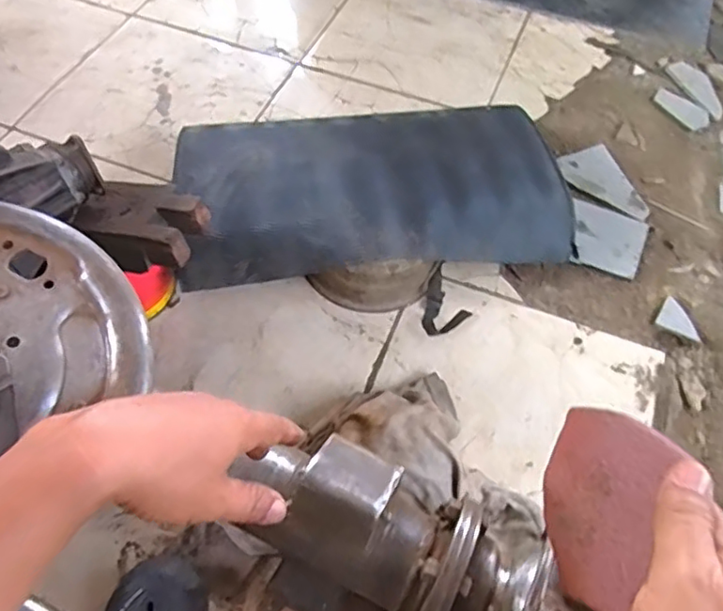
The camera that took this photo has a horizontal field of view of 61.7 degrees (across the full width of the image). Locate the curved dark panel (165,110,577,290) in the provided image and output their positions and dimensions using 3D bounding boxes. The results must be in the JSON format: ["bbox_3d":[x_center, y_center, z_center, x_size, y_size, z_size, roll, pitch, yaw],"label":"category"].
[{"bbox_3d":[0.019,-0.213,0.977,0.609,0.085,0.357,-5,60,-3],"label":"curved dark panel"}]

